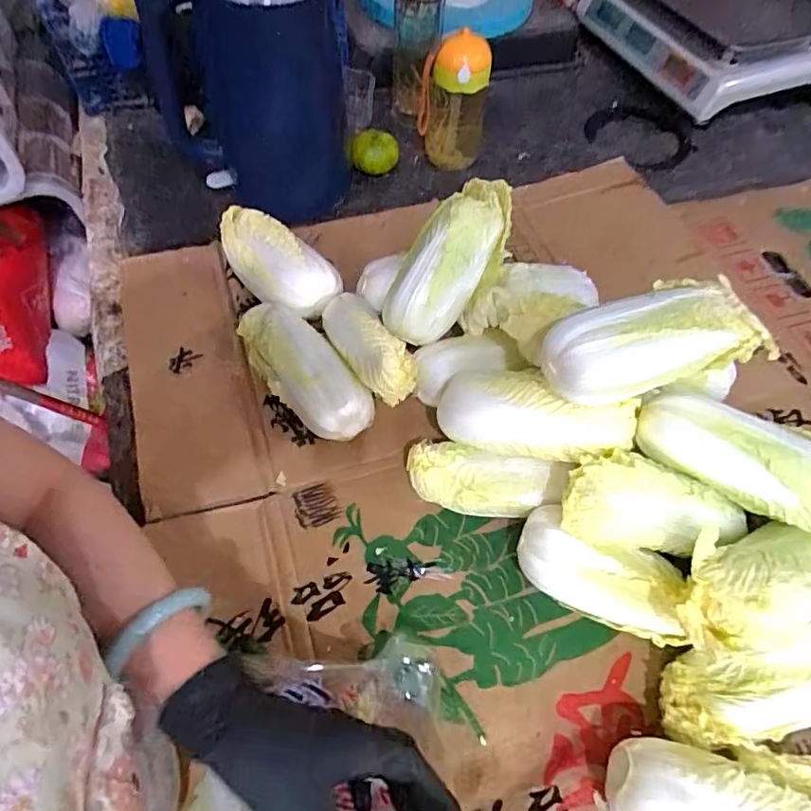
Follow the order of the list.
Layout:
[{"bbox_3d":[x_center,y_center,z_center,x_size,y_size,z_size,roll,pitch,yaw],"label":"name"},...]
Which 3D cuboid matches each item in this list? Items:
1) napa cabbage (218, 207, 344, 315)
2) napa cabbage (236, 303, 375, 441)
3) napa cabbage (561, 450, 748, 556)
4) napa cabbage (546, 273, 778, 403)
[{"bbox_3d":[-0.139,-0.142,0.588,0.159,0.071,0.074,36,65,17],"label":"napa cabbage"},{"bbox_3d":[-0.100,-0.034,0.525,0.064,0.068,0.168,-35,67,-20],"label":"napa cabbage"},{"bbox_3d":[0.189,0.074,0.410,0.143,0.065,0.066,7,60,2],"label":"napa cabbage"},{"bbox_3d":[0.179,-0.048,0.399,0.155,0.053,0.064,-13,61,-9],"label":"napa cabbage"}]

